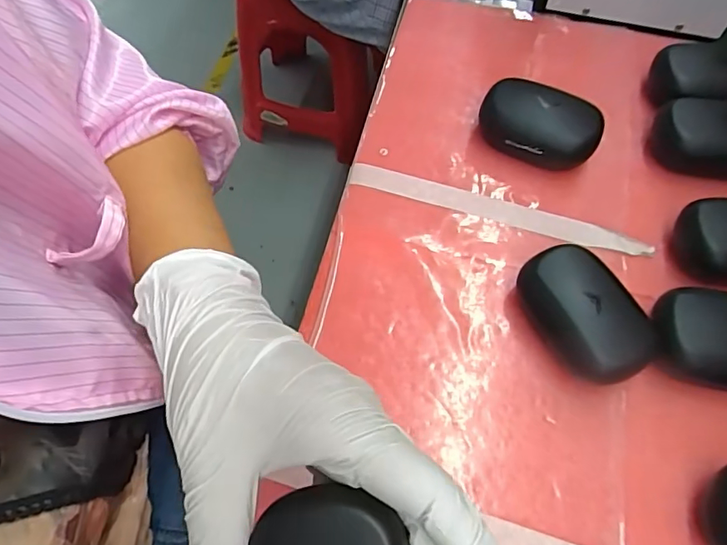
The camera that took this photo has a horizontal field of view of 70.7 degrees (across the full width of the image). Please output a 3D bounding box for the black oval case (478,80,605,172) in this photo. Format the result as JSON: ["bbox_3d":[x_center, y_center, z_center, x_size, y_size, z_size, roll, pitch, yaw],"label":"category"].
[{"bbox_3d":[0.130,-0.111,0.379,0.086,0.033,0.058,13,63,6],"label":"black oval case"}]

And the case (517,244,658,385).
[{"bbox_3d":[0.132,0.025,0.307,0.051,0.041,0.084,-31,67,-16],"label":"case"}]

